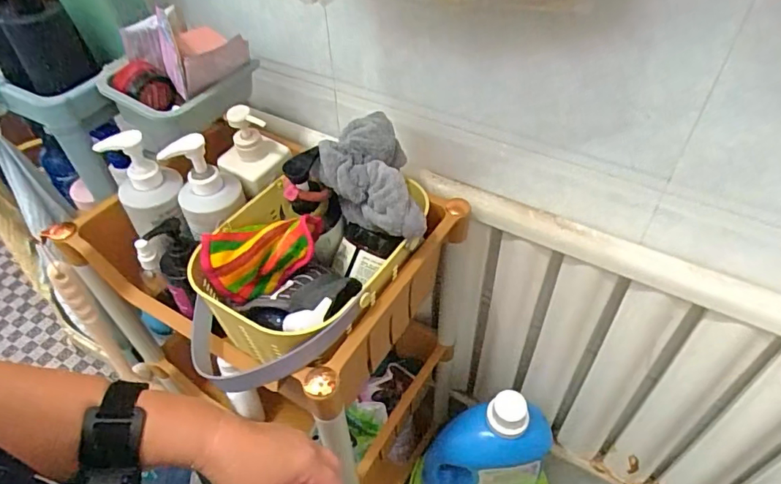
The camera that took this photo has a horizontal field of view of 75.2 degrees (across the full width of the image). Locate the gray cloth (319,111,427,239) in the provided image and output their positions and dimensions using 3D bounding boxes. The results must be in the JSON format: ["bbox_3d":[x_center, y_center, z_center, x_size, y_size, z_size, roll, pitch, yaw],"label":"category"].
[{"bbox_3d":[-0.025,-0.061,0.583,0.103,0.109,0.146,-7,46,-5],"label":"gray cloth"}]

